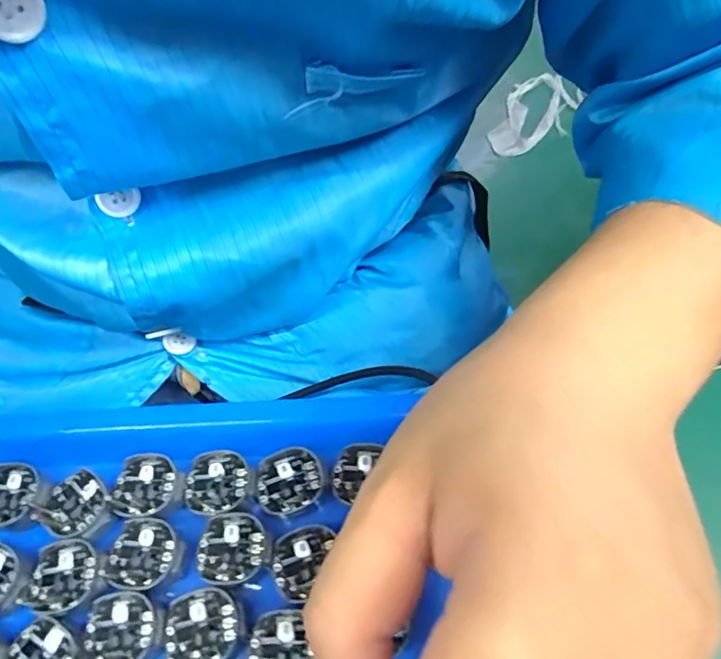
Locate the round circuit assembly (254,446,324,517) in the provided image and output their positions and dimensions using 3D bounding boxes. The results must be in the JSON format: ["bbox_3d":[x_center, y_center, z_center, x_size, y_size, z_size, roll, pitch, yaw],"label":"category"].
[{"bbox_3d":[-0.029,0.060,0.215,0.027,0.004,0.024,-22,63,-9],"label":"round circuit assembly"}]

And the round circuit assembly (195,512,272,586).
[{"bbox_3d":[-0.049,0.083,0.205,0.028,0.004,0.025,-3,61,1],"label":"round circuit assembly"}]

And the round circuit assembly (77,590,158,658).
[{"bbox_3d":[-0.087,0.108,0.193,0.027,0.004,0.025,-1,62,2],"label":"round circuit assembly"}]

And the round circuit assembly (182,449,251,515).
[{"bbox_3d":[-0.059,0.062,0.218,0.027,0.004,0.024,-8,61,-1],"label":"round circuit assembly"}]

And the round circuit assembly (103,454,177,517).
[{"bbox_3d":[-0.088,0.064,0.219,0.025,0.004,0.025,-1,62,2],"label":"round circuit assembly"}]

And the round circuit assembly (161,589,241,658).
[{"bbox_3d":[-0.057,0.107,0.191,0.027,0.004,0.025,-1,62,2],"label":"round circuit assembly"}]

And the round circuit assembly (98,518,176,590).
[{"bbox_3d":[-0.085,0.086,0.206,0.028,0.005,0.024,3,62,5],"label":"round circuit assembly"}]

